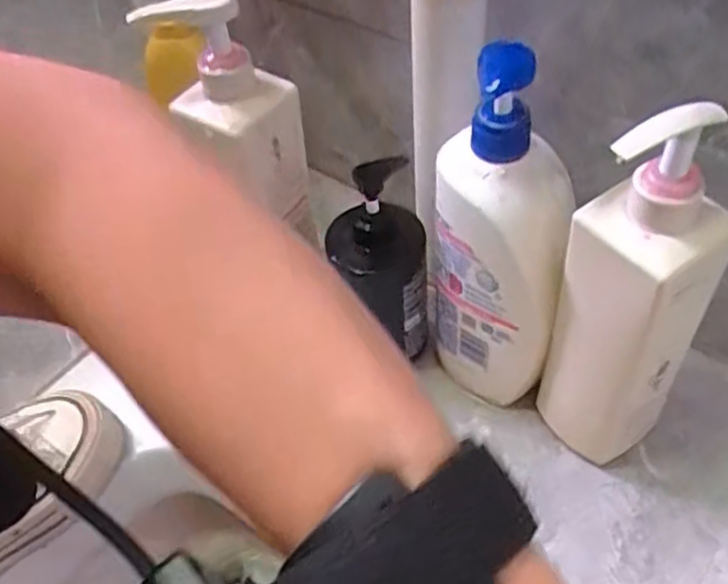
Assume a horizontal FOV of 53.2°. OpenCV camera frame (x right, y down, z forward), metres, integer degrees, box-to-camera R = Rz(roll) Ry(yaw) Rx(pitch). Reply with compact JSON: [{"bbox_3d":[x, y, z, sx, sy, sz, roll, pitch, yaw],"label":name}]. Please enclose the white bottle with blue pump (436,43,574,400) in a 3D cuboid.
[{"bbox_3d":[0.088,-0.027,0.481,0.082,0.262,0.067,5,51,7],"label":"white bottle with blue pump"}]

